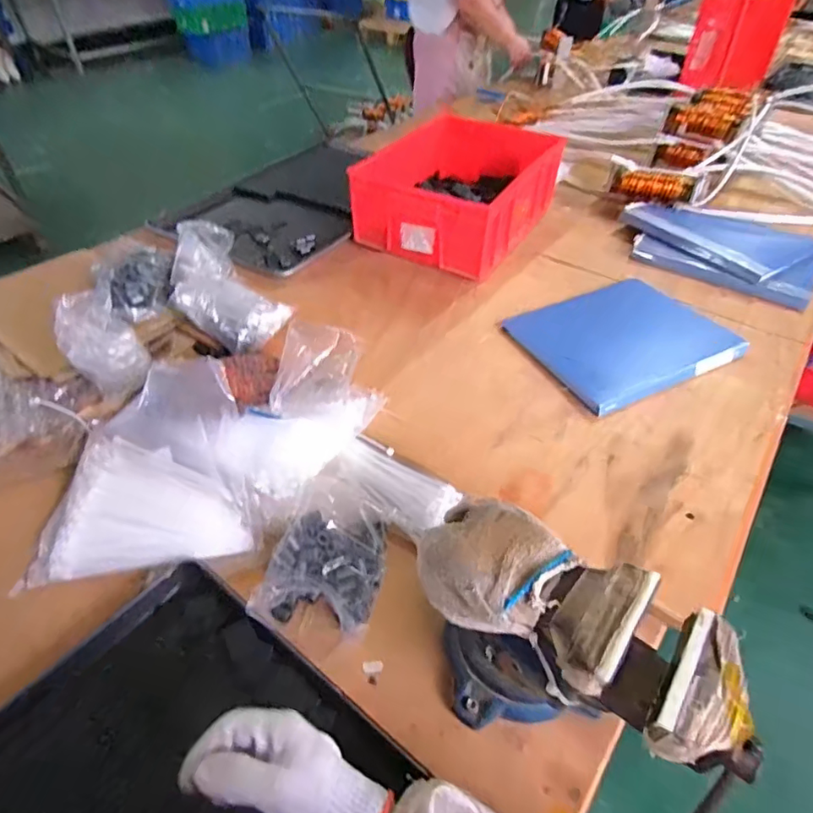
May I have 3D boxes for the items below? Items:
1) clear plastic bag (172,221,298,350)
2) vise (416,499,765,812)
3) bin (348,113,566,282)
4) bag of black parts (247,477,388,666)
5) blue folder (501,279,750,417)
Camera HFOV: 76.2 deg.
[{"bbox_3d":[-0.308,-0.196,0.857,0.153,0.087,0.297,-27,51,-24],"label":"clear plastic bag"},{"bbox_3d":[0.131,0.209,0.434,0.282,0.144,0.138,32,54,26],"label":"vise"},{"bbox_3d":[0.119,-0.464,1.086,0.312,0.135,0.426,21,50,18],"label":"bin"},{"bbox_3d":[-0.082,0.158,0.557,0.121,0.042,0.182,16,48,14],"label":"bag of black parts"},{"bbox_3d":[0.346,-0.116,0.833,0.297,0.026,0.238,-20,50,-19],"label":"blue folder"}]

